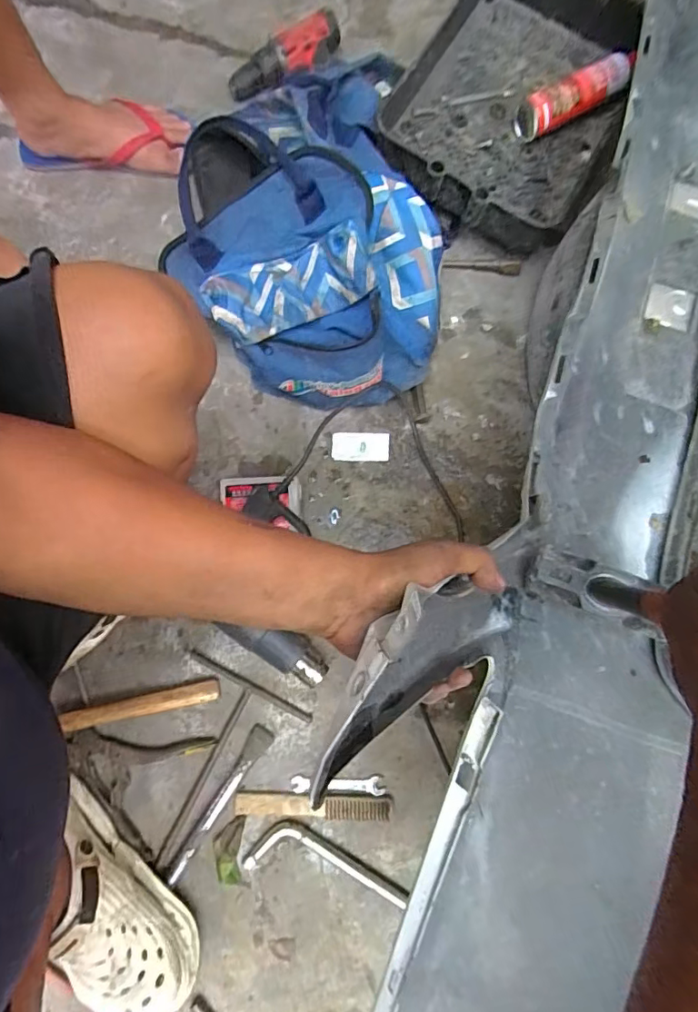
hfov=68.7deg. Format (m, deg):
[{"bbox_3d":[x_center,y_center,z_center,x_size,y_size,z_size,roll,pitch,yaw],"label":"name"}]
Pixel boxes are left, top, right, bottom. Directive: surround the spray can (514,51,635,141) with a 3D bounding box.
[{"bbox_3d":[0.332,-0.595,0.739,0.201,0.053,0.056,-31,79,-2],"label":"spray can"}]

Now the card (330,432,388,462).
[{"bbox_3d":[0.016,-0.085,0.730,0.080,0.004,0.041,2,84,-1],"label":"card"}]

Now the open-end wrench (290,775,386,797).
[{"bbox_3d":[-0.014,0.357,0.650,0.116,0.005,0.022,0,79,0],"label":"open-end wrench"}]

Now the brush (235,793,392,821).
[{"bbox_3d":[-0.045,0.379,0.639,0.193,0.016,0.029,1,79,0],"label":"brush"}]

